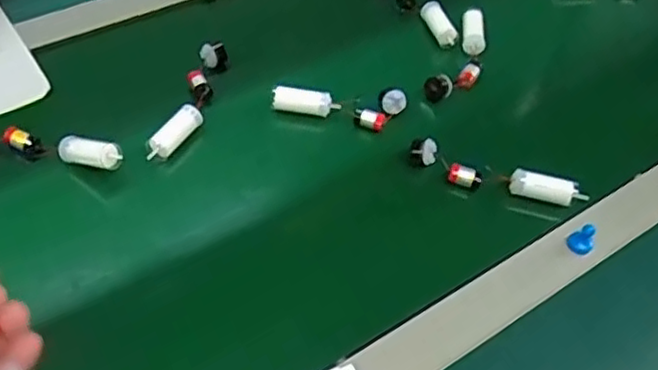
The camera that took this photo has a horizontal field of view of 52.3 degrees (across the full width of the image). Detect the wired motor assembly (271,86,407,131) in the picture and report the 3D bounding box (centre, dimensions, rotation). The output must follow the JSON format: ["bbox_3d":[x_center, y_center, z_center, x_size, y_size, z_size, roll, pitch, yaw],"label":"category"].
[{"bbox_3d":[0.009,-0.066,0.590,0.115,0.023,0.037,-1,63,-2],"label":"wired motor assembly"}]

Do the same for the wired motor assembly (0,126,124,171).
[{"bbox_3d":[-0.225,-0.027,0.531,0.133,0.035,0.031,8,63,3],"label":"wired motor assembly"}]

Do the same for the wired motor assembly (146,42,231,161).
[{"bbox_3d":[-0.120,-0.074,0.582,0.032,0.022,0.137,9,47,3],"label":"wired motor assembly"}]

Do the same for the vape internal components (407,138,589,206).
[{"bbox_3d":[0.135,-0.003,0.552,0.144,0.036,0.026,19,64,8],"label":"vape internal components"}]

